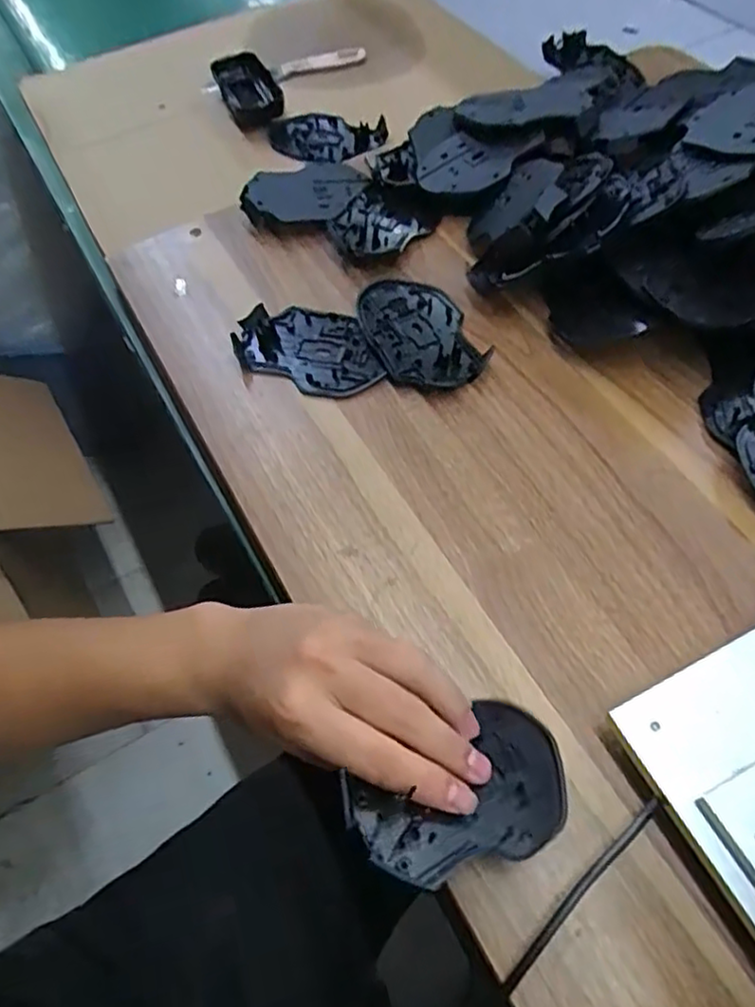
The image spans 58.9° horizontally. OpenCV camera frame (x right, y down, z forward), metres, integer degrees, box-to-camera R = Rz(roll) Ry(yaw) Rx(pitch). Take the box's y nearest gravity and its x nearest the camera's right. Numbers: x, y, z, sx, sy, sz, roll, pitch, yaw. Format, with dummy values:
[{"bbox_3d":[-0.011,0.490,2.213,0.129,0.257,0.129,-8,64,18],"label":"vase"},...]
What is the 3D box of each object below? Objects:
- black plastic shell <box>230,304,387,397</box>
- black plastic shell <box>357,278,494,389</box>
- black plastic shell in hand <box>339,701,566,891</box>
[{"bbox_3d":[-0.047,-0.111,0.476,0.107,0.010,0.067,17,59,12],"label":"black plastic shell"},{"bbox_3d":[0.030,-0.125,0.477,0.074,0.015,0.110,-14,58,-8],"label":"black plastic shell"},{"bbox_3d":[0.041,0.130,0.300,0.118,0.011,0.064,-8,53,-36],"label":"black plastic shell in hand"}]

